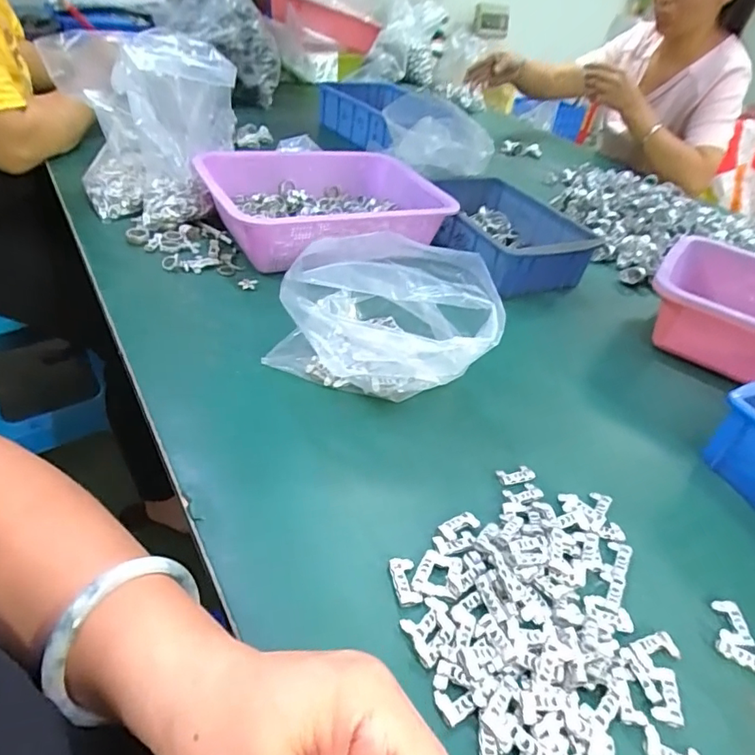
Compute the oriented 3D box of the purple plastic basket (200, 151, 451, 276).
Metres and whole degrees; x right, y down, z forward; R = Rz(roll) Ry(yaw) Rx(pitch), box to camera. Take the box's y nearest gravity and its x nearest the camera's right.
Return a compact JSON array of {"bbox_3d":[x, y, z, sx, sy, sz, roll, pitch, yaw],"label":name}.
[{"bbox_3d":[-0.072,-0.250,0.693,0.308,0.080,0.261,-9,44,-23],"label":"purple plastic basket"}]

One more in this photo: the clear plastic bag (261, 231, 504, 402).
[{"bbox_3d":[0.012,-0.055,0.465,0.192,0.129,0.141,21,40,12],"label":"clear plastic bag"}]

